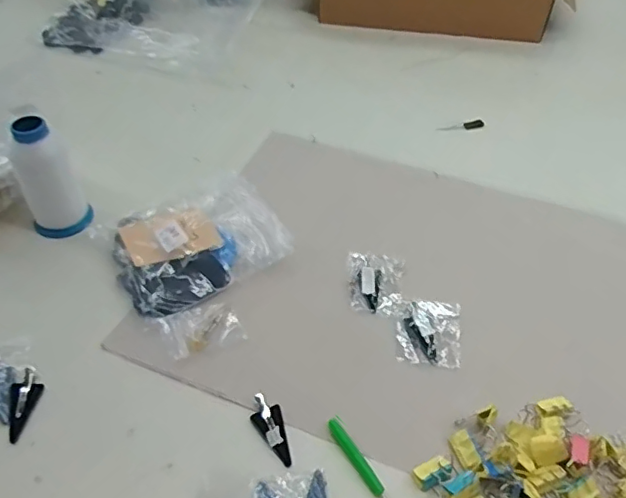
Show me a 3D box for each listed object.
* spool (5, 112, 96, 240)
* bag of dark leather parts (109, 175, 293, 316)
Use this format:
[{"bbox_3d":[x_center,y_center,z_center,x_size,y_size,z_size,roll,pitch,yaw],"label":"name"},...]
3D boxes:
[{"bbox_3d":[-0.273,-0.074,0.566,0.058,0.113,0.053,-25,51,-21],"label":"spool"},{"bbox_3d":[-0.123,-0.013,0.571,0.160,0.035,0.145,-27,52,-22],"label":"bag of dark leather parts"}]

